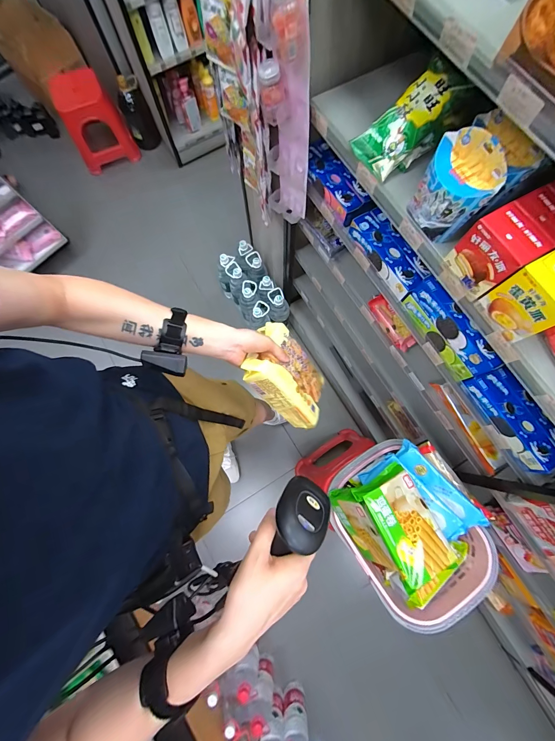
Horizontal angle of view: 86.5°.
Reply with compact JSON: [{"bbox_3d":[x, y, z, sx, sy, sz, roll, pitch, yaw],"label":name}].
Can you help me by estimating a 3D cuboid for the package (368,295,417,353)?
[{"bbox_3d":[0.304,-0.128,0.790,0.047,0.034,0.163,-34,79,-6],"label":"package"}]

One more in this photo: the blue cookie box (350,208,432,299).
[{"bbox_3d":[0.253,-0.266,0.674,0.071,0.049,0.205,-30,79,-5],"label":"blue cookie box"}]

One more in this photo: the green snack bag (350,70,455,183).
[{"bbox_3d":[0.223,-0.435,0.520,0.163,0.039,0.086,-42,88,23],"label":"green snack bag"}]

